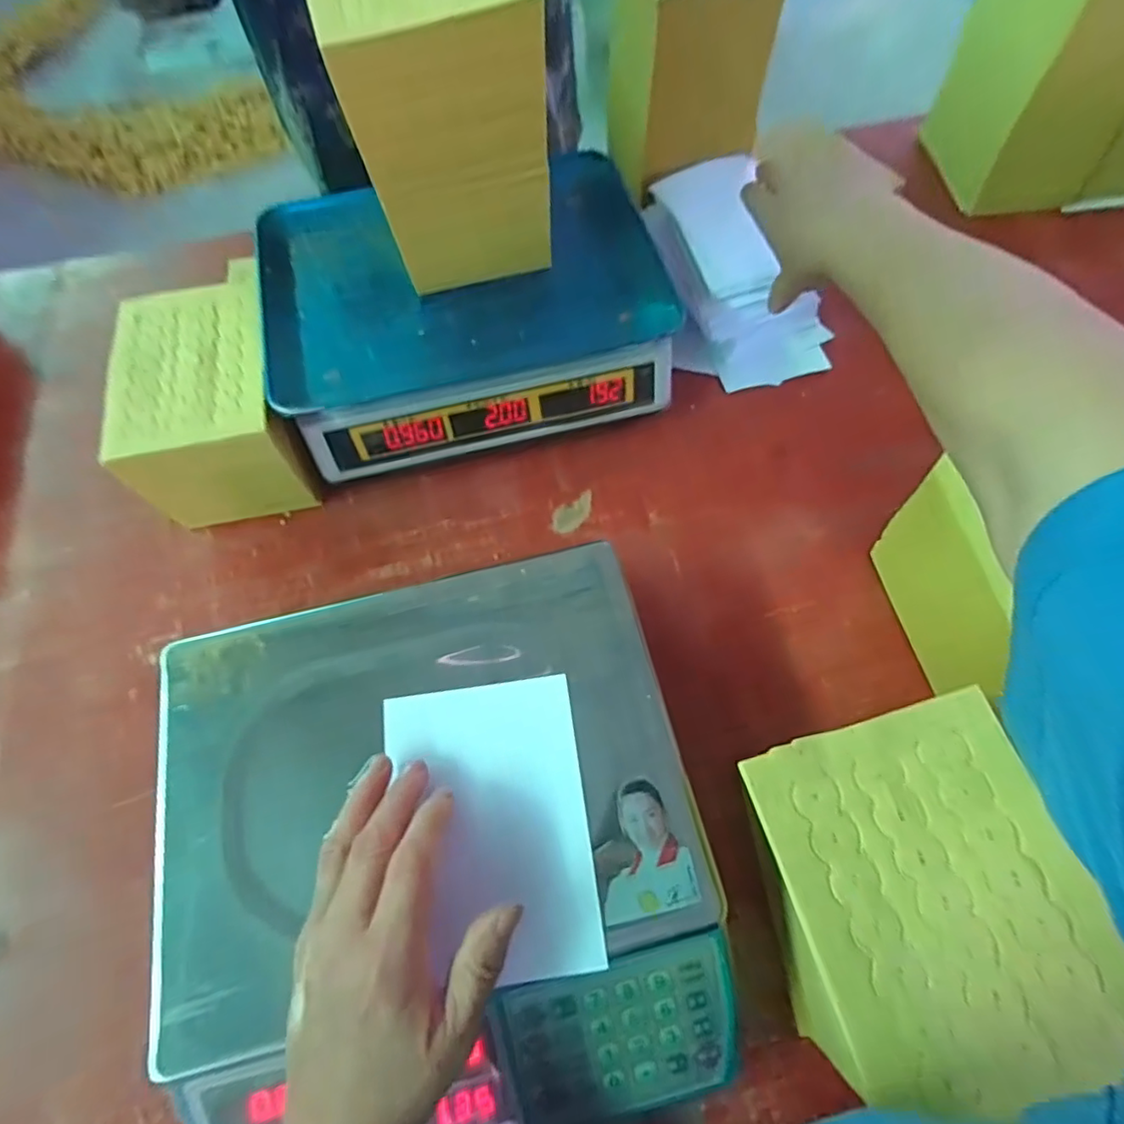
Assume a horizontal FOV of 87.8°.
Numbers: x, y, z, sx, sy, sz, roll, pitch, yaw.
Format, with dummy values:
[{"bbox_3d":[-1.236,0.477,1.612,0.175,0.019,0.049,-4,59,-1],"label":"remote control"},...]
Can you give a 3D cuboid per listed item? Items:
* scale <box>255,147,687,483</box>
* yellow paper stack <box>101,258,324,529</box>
[{"bbox_3d":[-0.085,-0.229,0.541,0.321,0.111,0.247,-14,68,-4],"label":"scale"},{"bbox_3d":[-0.290,-0.128,0.500,0.120,0.111,0.172,-14,68,-4],"label":"yellow paper stack"}]

